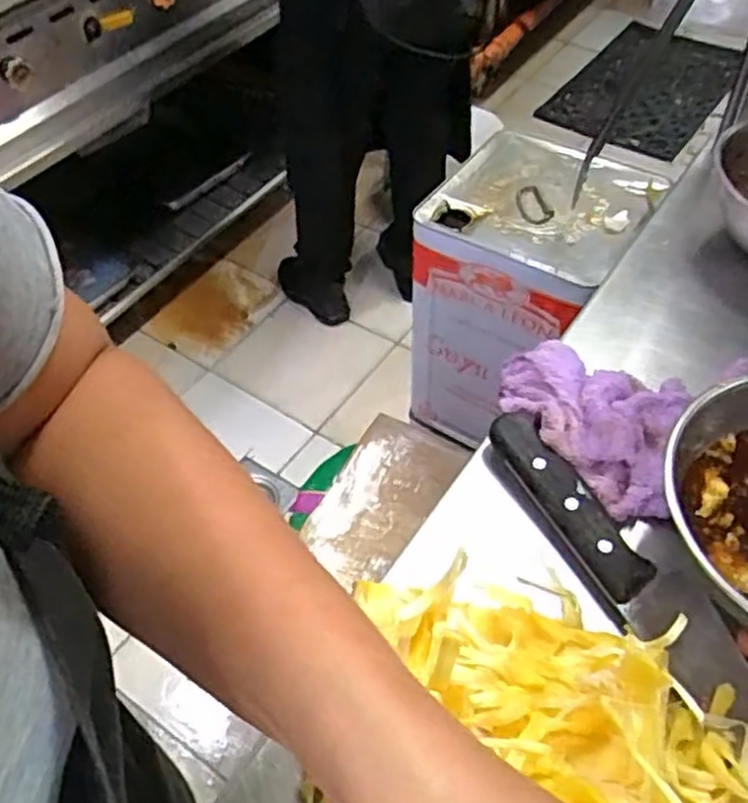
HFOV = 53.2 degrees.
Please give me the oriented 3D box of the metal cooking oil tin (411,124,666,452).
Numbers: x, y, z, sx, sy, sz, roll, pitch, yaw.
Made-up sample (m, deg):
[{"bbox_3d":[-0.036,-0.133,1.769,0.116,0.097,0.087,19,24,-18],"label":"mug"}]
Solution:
[{"bbox_3d":[0.196,-0.129,1.009,0.230,0.349,0.254,28,58,21],"label":"metal cooking oil tin"}]

